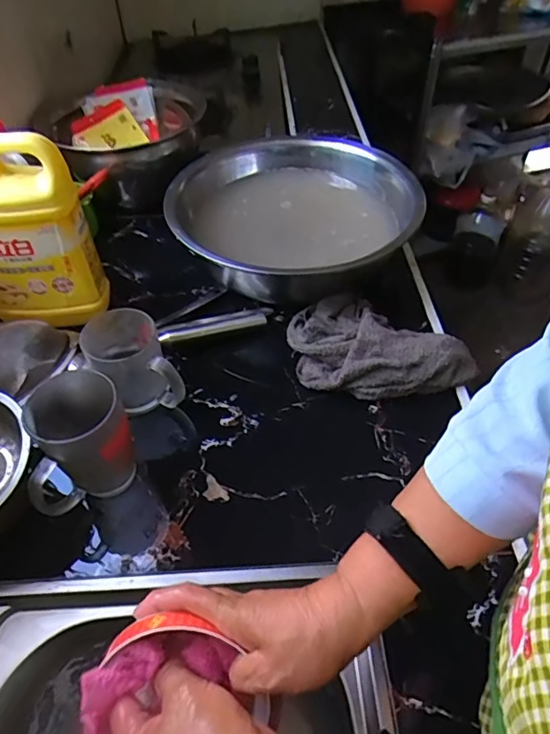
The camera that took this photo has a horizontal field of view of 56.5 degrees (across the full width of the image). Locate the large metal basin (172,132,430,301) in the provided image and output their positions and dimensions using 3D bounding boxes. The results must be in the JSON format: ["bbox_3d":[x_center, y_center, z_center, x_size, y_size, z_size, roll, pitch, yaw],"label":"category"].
[{"bbox_3d":[0.032,-0.202,0.743,0.286,0.125,0.333,29,55,23],"label":"large metal basin"}]

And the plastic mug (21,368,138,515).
[{"bbox_3d":[-0.191,0.072,0.484,0.099,0.107,0.085,-32,56,-24],"label":"plastic mug"}]

